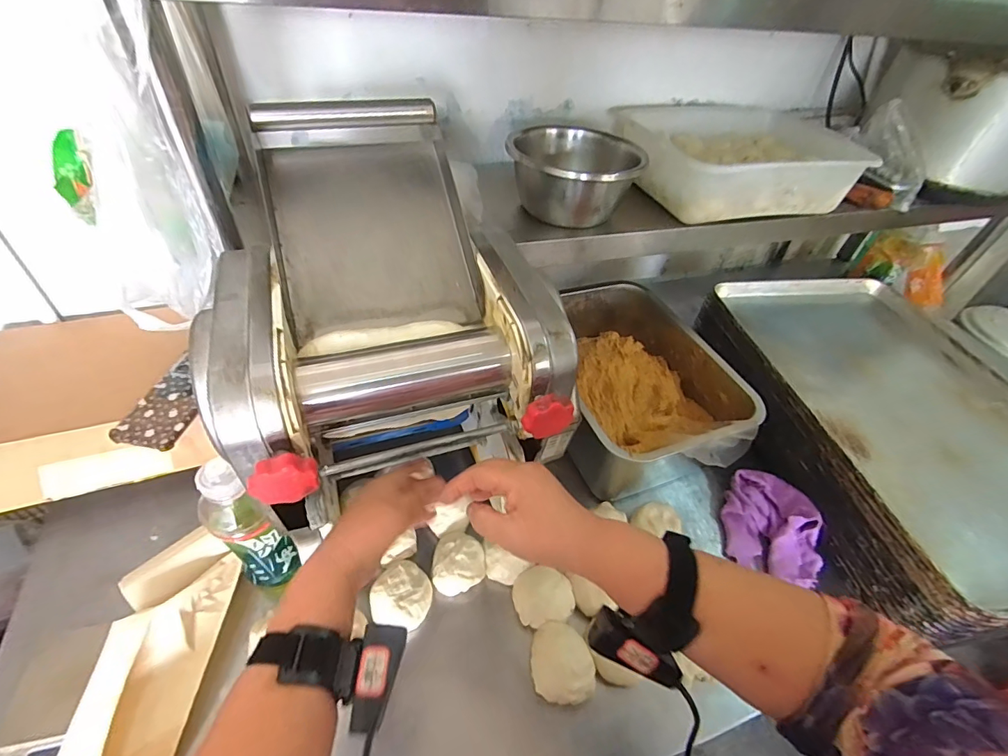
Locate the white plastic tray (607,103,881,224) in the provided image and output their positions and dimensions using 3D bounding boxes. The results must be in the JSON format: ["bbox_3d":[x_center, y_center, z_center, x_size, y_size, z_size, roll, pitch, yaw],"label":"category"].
[{"bbox_3d":[0.391,-0.375,0.764,0.382,0.083,0.307,-6,47,-13],"label":"white plastic tray"}]

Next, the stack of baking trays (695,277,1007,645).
[{"bbox_3d":[0.629,0.066,0.740,0.447,0.114,0.606,0,46,-7],"label":"stack of baking trays"}]

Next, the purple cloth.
[{"bbox_3d":[0.386,0.206,0.653,0.123,0.059,0.135,10,45,3],"label":"purple cloth"}]

